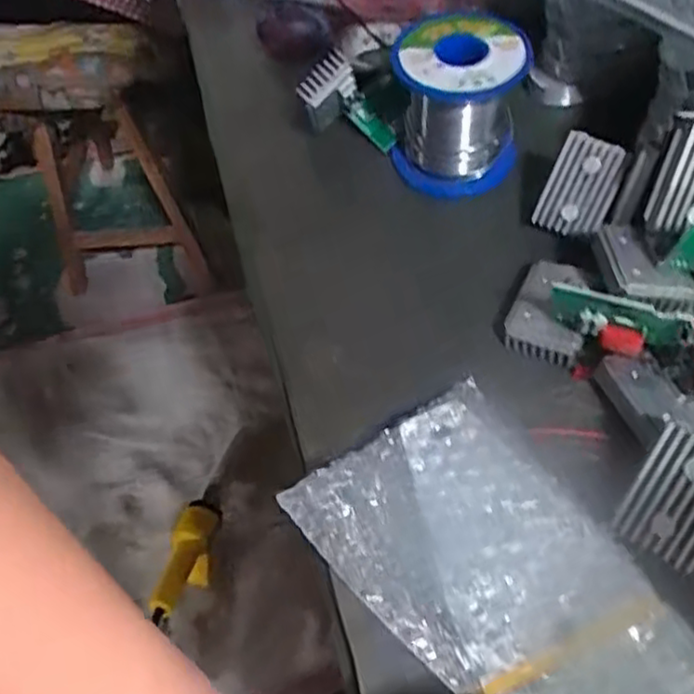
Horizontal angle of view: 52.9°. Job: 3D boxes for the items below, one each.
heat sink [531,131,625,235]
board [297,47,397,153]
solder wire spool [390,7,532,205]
[{"bbox_3d":[0.112,-0.076,0.334,0.029,0.046,0.006,23,18,8],"label":"heat sink"},{"bbox_3d":[-0.002,-0.129,0.382,0.038,0.060,0.027,-34,54,23],"label":"board"},{"bbox_3d":[0.058,-0.128,0.371,0.064,0.073,0.064,-2,57,3],"label":"solder wire spool"}]

